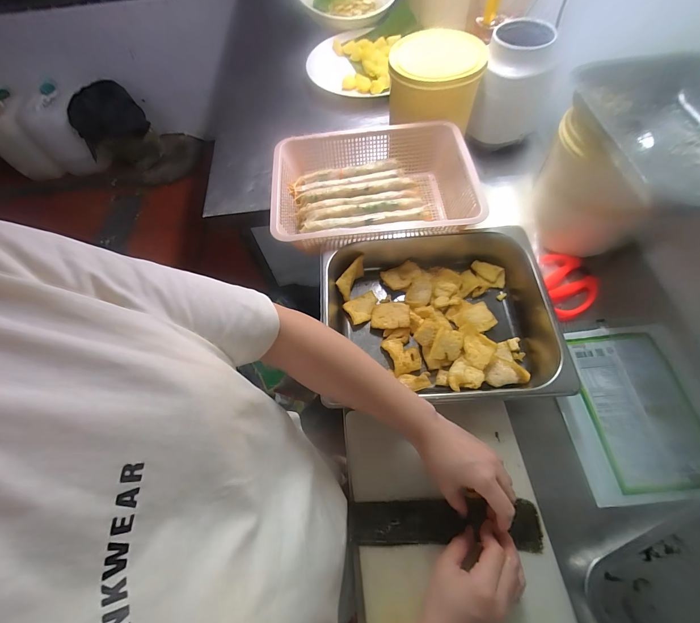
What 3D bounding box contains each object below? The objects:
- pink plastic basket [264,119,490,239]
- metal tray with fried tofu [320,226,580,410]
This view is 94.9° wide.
[{"bbox_3d":[0.044,-0.212,0.600,0.331,0.115,0.254,-6,63,1],"label":"pink plastic basket"},{"bbox_3d":[0.133,0.004,0.478,0.345,0.064,0.258,-3,63,2],"label":"metal tray with fried tofu"}]

